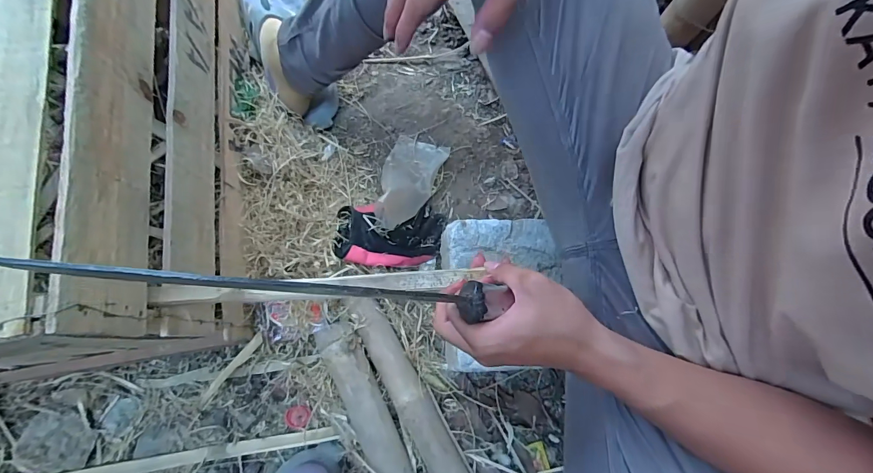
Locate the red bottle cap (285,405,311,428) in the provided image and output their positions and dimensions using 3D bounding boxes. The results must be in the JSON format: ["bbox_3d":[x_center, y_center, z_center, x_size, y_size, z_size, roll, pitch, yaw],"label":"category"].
[{"bbox_3d":[-0.204,0.265,0.581,0.036,0.008,0.030,-4,79,0],"label":"red bottle cap"}]

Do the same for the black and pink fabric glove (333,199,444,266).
[{"bbox_3d":[-0.071,-0.004,0.609,0.156,0.066,0.099,-2,79,0],"label":"black and pink fabric glove"}]

